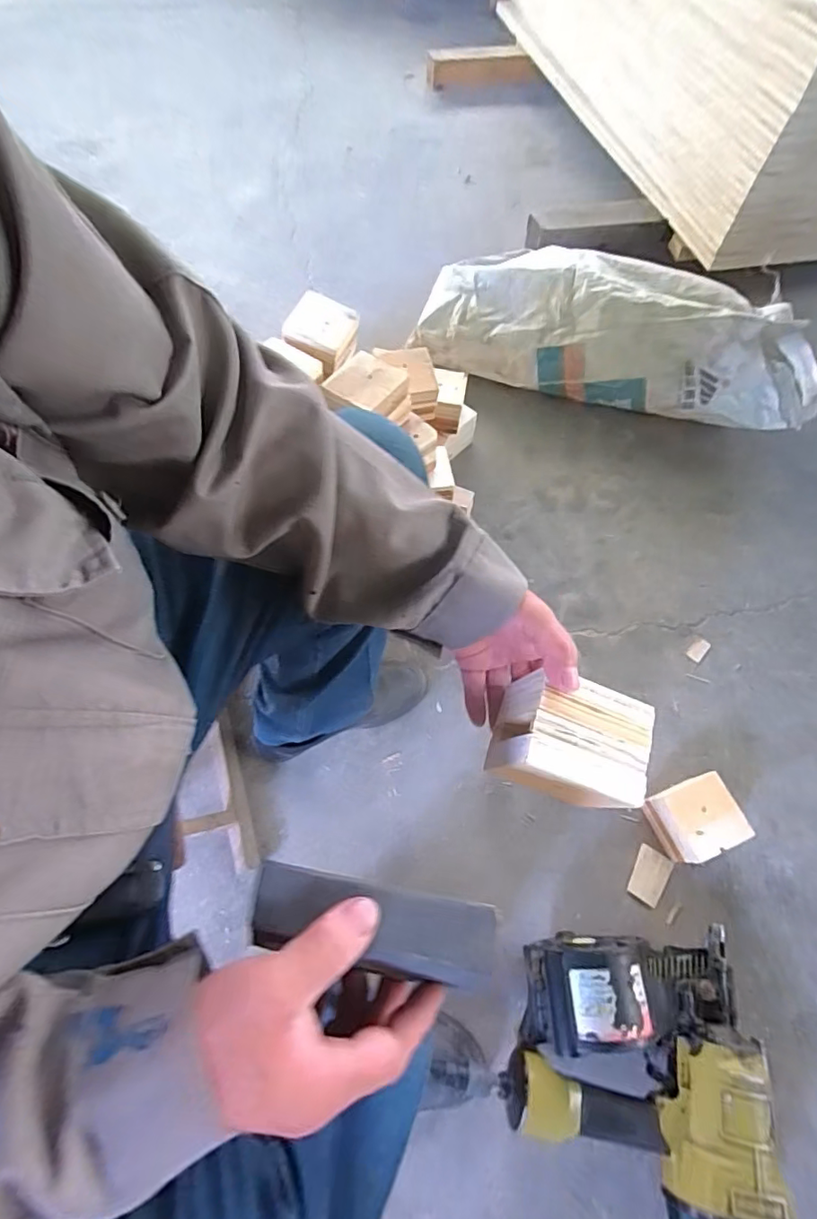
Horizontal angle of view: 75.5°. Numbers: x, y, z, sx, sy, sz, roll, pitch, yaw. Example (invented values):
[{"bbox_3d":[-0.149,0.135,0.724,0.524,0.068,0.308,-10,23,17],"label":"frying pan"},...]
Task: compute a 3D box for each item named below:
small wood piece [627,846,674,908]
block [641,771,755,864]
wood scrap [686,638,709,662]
[{"bbox_3d":[0.341,0.379,0.750,0.049,0.012,0.071,30,65,12],"label":"small wood piece"},{"bbox_3d":[0.403,0.299,0.754,0.099,0.086,0.091,-20,66,-12],"label":"block"},{"bbox_3d":[0.505,0.070,0.919,0.048,0.004,0.026,-40,72,-21],"label":"wood scrap"}]

